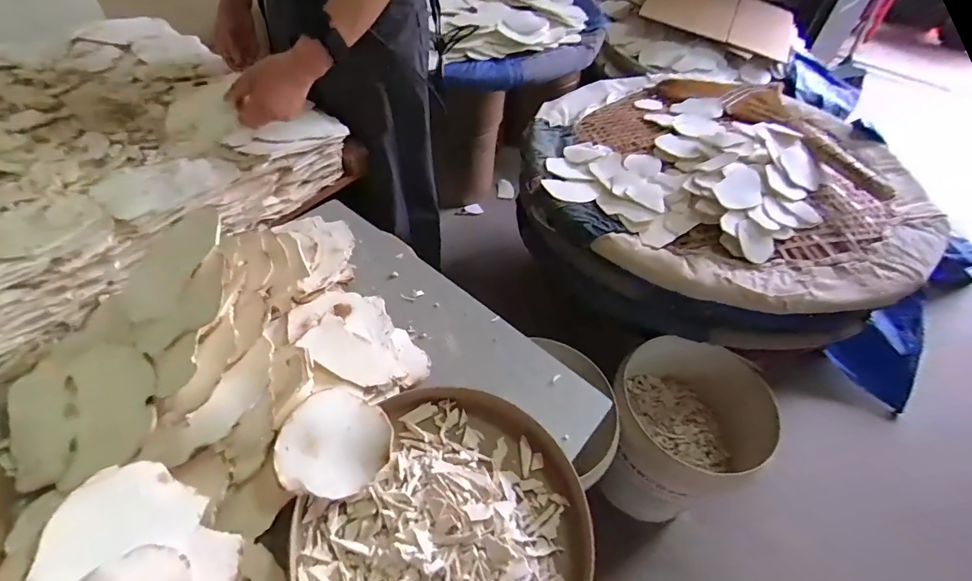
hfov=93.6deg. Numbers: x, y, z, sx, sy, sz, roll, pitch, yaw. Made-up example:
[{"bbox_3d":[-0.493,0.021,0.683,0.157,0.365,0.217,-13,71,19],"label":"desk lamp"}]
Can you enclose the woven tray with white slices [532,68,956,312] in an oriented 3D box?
[{"bbox_3d":[0.477,-0.317,1.006,0.726,0.109,0.822,13,50,6],"label":"woven tray with white slices"}]

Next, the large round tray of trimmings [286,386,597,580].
[{"bbox_3d":[-0.031,0.264,0.494,0.286,0.043,0.297,3,49,-3],"label":"large round tray of trimmings"}]

